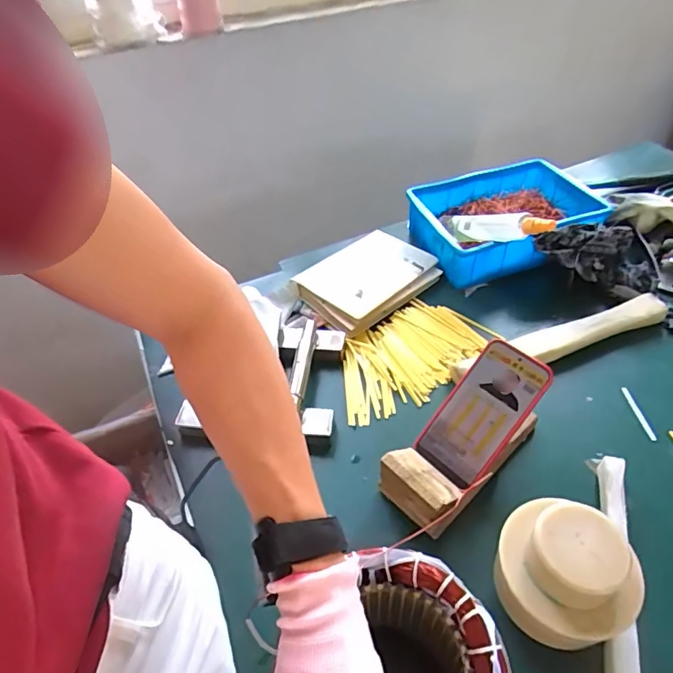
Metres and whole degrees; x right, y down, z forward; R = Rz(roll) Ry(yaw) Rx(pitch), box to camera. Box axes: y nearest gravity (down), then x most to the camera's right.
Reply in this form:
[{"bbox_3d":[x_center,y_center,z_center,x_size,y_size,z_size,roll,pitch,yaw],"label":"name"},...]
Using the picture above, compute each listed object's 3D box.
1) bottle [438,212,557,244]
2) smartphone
[{"bbox_3d":[0.233,-0.162,0.732,0.034,0.039,0.195,-38,32,-28],"label":"bottle"},{"bbox_3d":[0.161,0.084,0.542,0.080,0.009,0.158,40,95,31],"label":"smartphone"}]

